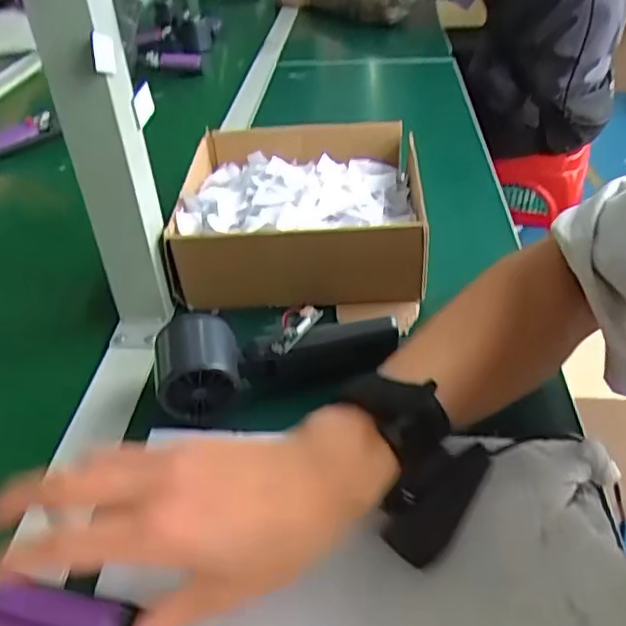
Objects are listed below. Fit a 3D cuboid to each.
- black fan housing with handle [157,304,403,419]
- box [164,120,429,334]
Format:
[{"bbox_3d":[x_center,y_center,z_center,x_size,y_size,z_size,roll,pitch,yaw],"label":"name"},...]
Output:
[{"bbox_3d":[-0.024,0.025,0.429,0.165,0.059,0.052,-11,38,-11],"label":"black fan housing with handle"},{"bbox_3d":[-0.010,-0.099,0.577,0.202,0.080,0.243,0,37,4],"label":"box"}]

